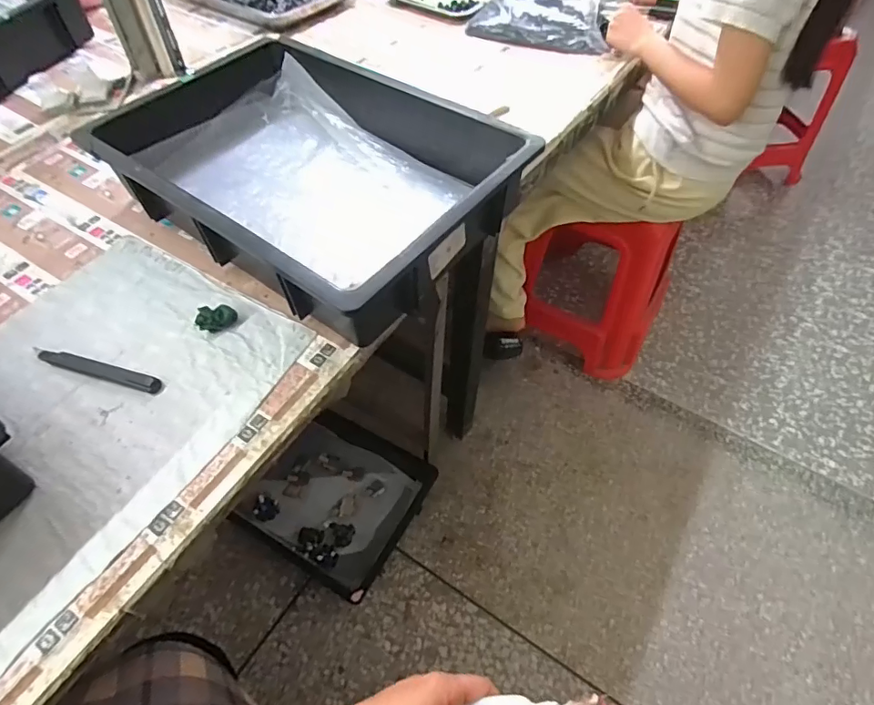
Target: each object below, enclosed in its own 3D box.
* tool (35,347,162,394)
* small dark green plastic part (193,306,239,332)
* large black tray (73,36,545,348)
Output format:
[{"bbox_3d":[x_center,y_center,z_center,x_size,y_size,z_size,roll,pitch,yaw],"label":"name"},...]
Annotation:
[{"bbox_3d":[-0.334,0.015,0.500,0.145,0.006,0.018,13,55,12],"label":"tool"},{"bbox_3d":[-0.228,-0.036,0.526,0.039,0.019,0.025,-26,57,-16],"label":"small dark green plastic part"},{"bbox_3d":[-0.138,-0.229,0.616,0.448,0.097,0.352,30,60,22],"label":"large black tray"}]

